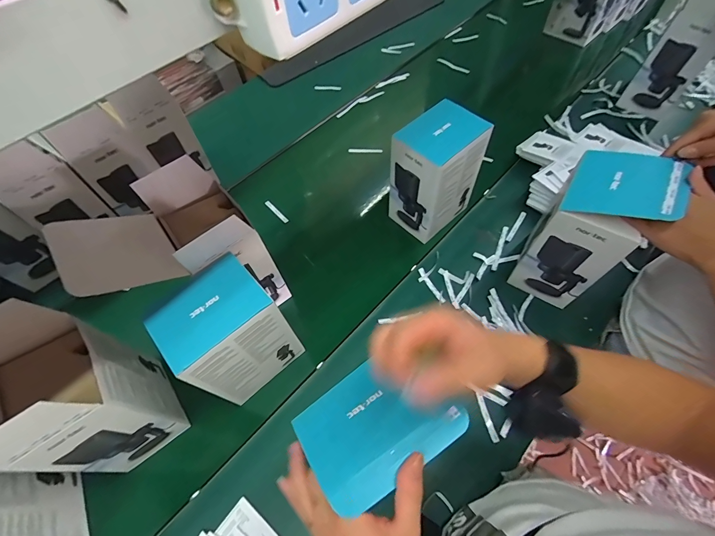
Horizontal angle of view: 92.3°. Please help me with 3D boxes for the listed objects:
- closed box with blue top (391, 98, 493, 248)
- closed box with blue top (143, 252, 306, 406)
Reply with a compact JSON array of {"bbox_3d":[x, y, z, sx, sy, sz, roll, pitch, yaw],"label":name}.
[{"bbox_3d":[0.160,-0.189,0.712,0.134,0.229,0.148,37,67,21],"label":"closed box with blue top"},{"bbox_3d":[-0.200,0.109,0.556,0.152,0.211,0.121,-41,66,-20],"label":"closed box with blue top"}]

